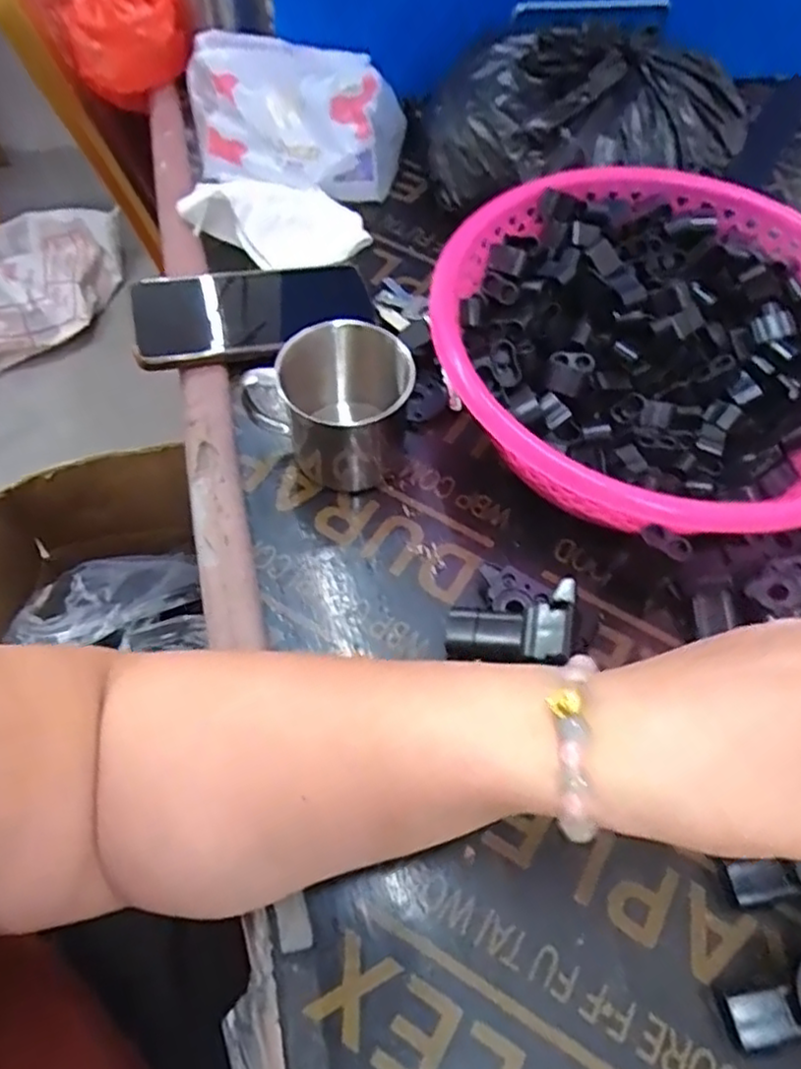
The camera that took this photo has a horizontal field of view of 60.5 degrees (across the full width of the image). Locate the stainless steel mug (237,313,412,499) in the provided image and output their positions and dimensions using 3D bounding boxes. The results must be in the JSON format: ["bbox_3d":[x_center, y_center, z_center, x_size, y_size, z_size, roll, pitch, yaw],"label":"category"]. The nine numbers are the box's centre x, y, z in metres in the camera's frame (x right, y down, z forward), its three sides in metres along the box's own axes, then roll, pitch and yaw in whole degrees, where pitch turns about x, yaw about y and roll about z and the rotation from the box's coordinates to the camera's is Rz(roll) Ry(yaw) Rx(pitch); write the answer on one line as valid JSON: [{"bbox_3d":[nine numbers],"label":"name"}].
[{"bbox_3d":[-0.038,-0.076,0.407,0.083,0.082,0.069,36,65,17],"label":"stainless steel mug"}]

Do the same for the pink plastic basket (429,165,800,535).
[{"bbox_3d":[0.156,-0.098,0.417,0.240,0.101,0.251,-34,67,-20],"label":"pink plastic basket"}]

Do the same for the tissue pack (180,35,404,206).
[{"bbox_3d":[-0.083,-0.318,0.532,0.161,0.094,0.065,9,60,3],"label":"tissue pack"}]

